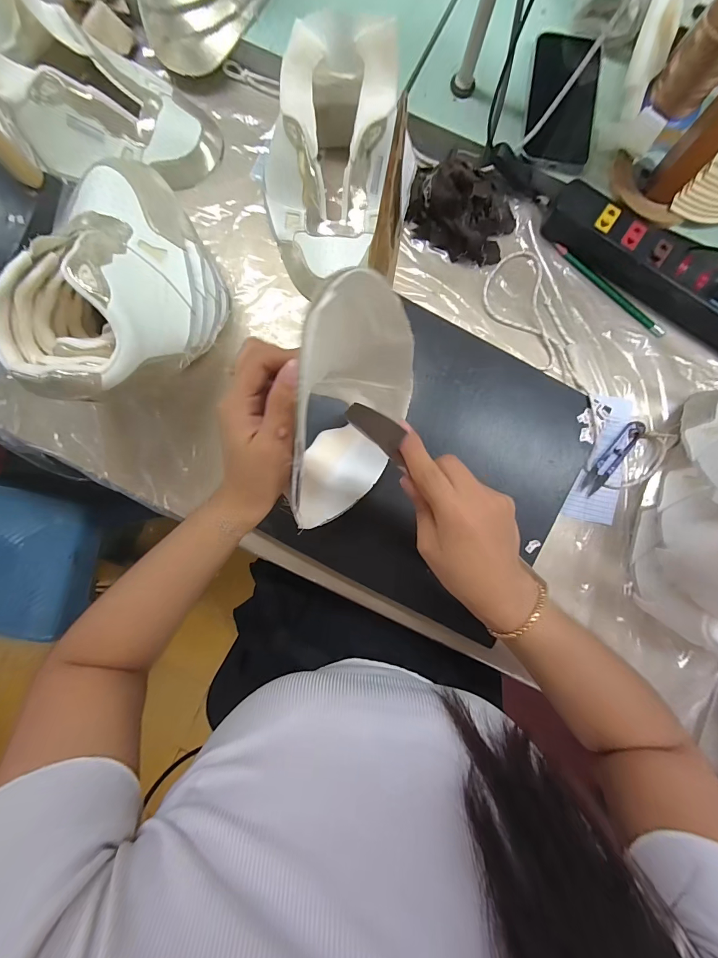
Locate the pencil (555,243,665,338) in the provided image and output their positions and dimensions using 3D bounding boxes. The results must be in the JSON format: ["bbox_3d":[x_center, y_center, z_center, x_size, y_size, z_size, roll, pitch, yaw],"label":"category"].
[{"bbox_3d":[0.304,-0.230,0.447,0.167,0.006,0.012,44,87,2],"label":"pencil"}]

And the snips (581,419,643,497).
[{"bbox_3d":[0.294,-0.024,0.424,0.020,0.010,0.098,39,87,2],"label":"snips"}]

